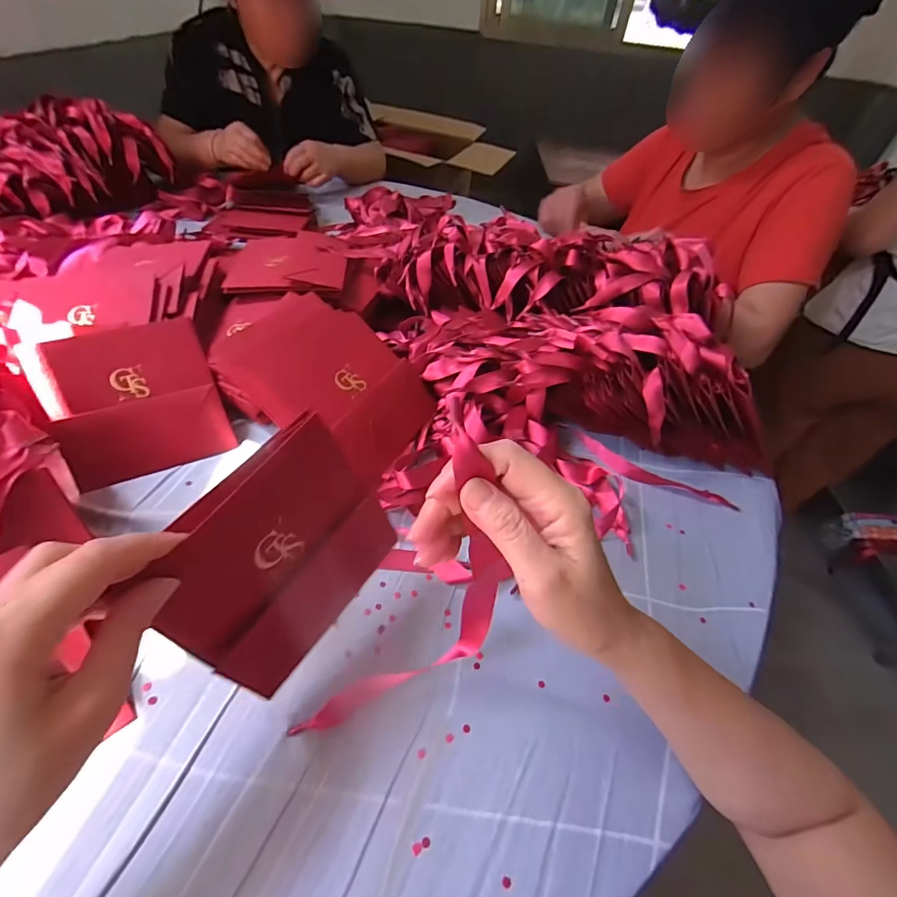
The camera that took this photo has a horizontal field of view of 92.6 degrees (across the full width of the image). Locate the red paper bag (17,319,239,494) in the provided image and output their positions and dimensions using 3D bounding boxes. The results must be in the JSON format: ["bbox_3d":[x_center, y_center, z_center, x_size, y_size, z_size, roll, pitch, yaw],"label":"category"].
[{"bbox_3d":[-0.298,-0.045,0.410,0.137,0.136,0.027,-20,10,-21],"label":"red paper bag"}]

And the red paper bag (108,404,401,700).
[{"bbox_3d":[-0.103,0.070,0.277,0.020,0.139,0.136,15,49,34],"label":"red paper bag"}]

